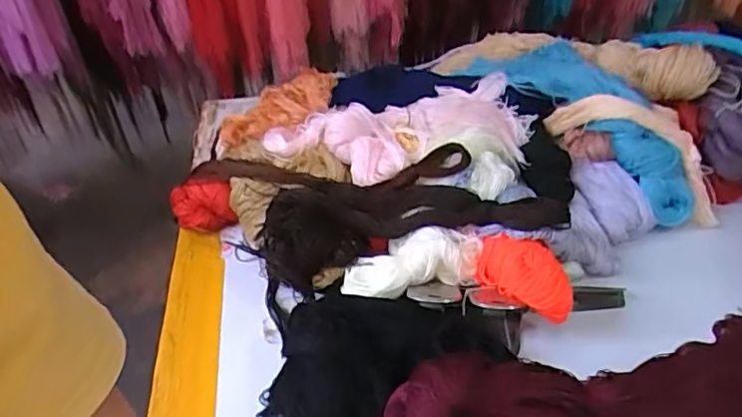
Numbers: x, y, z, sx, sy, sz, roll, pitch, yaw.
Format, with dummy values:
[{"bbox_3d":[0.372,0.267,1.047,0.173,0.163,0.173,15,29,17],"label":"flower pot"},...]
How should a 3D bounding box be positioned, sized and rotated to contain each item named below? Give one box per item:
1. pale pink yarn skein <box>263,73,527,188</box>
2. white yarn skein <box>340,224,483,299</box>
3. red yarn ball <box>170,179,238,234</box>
[{"bbox_3d":[0.032,-0.091,0.718,0.328,0.053,0.128,-5,40,-4],"label":"pale pink yarn skein"},{"bbox_3d":[0.042,0.056,0.616,0.144,0.044,0.060,-13,42,-11],"label":"white yarn skein"},{"bbox_3d":[-0.213,-0.005,0.726,0.069,0.058,0.063,-2,41,2],"label":"red yarn ball"}]

